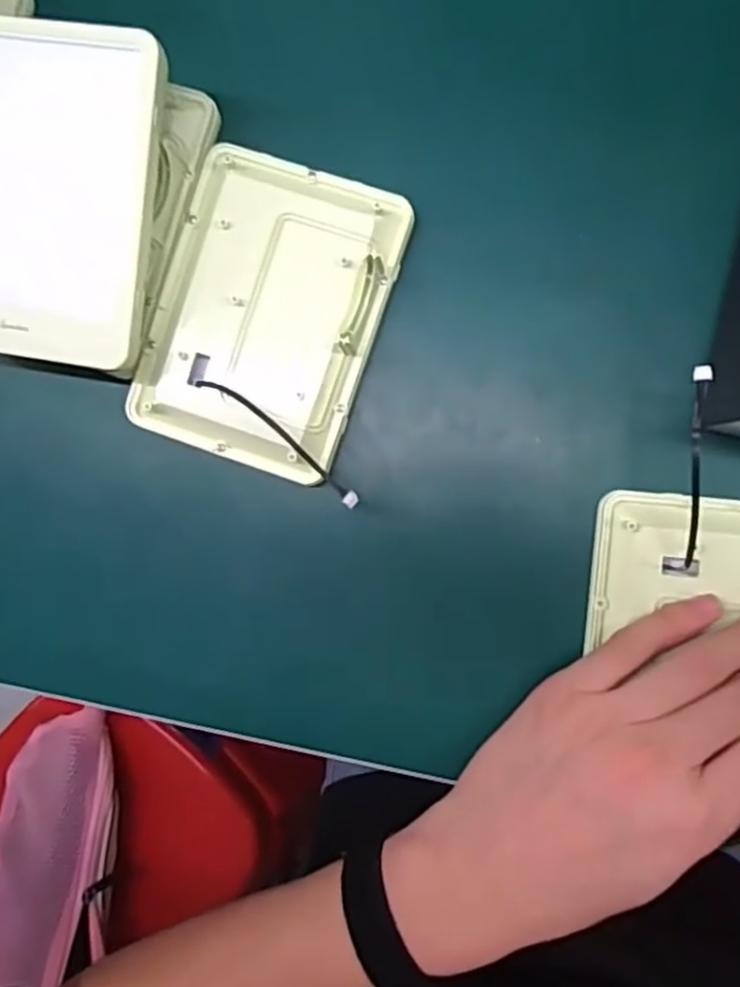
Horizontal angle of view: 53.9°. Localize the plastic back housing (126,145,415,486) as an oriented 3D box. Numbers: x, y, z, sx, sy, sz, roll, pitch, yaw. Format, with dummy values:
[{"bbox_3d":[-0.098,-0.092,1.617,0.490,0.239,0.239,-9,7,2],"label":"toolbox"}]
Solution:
[{"bbox_3d":[-0.047,-0.080,0.330,0.097,0.022,0.133,19,92,7],"label":"plastic back housing"}]

